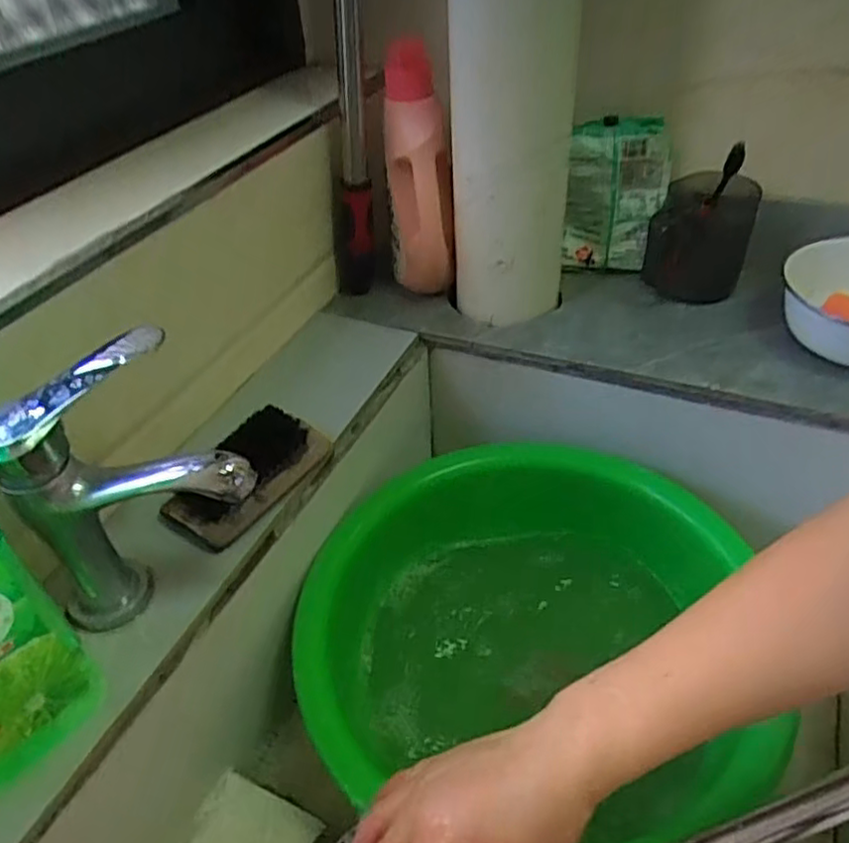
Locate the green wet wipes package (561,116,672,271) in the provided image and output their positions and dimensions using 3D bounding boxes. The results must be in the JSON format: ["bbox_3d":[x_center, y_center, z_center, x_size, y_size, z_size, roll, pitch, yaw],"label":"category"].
[{"bbox_3d":[0.197,-0.232,0.712,0.107,0.141,0.039,3,41,9],"label":"green wet wipes package"}]

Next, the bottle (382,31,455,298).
[{"bbox_3d":[-0.005,-0.227,0.650,0.060,0.229,0.054,-5,41,0],"label":"bottle"}]

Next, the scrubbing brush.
[{"bbox_3d":[-0.134,0.041,0.527,0.059,0.044,0.128,22,47,27],"label":"scrubbing brush"}]

